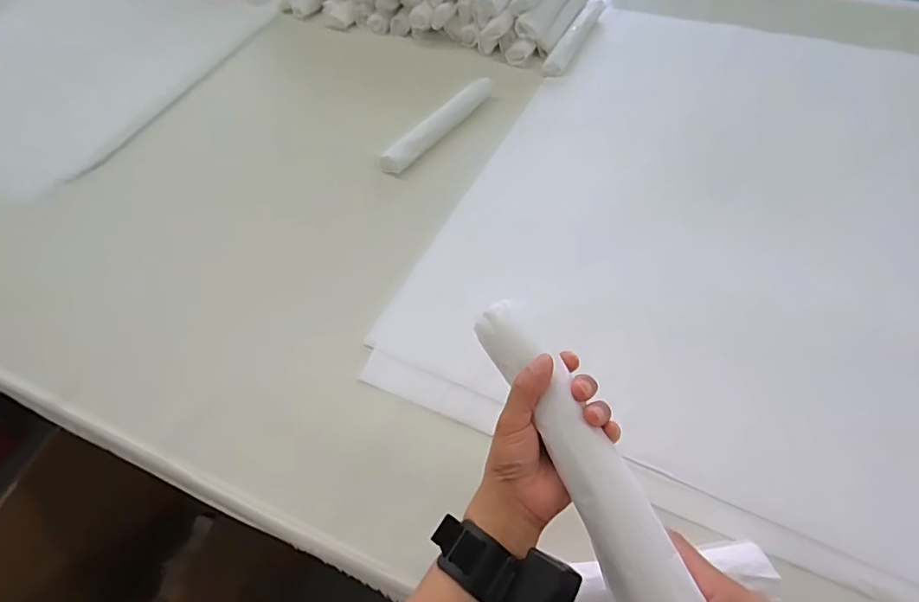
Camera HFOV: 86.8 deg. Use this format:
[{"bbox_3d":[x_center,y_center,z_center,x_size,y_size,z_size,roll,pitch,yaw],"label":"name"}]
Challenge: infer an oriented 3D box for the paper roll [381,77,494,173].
[{"bbox_3d":[-0.036,-0.342,0.932,0.044,0.043,0.299,32,63,22],"label":"paper roll"}]

